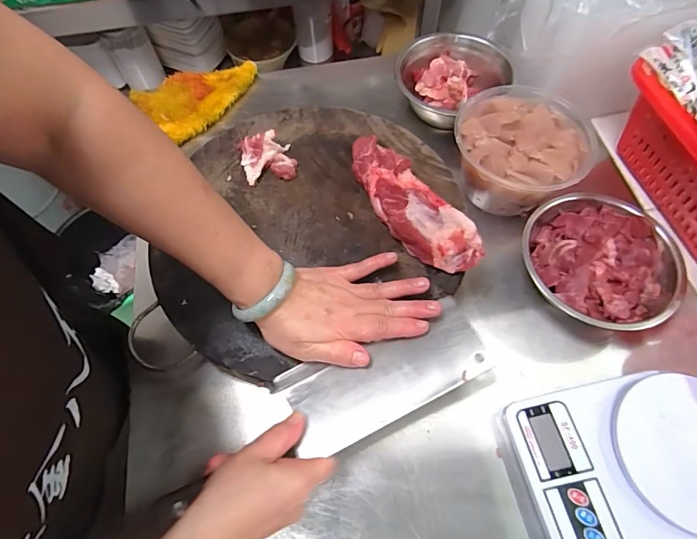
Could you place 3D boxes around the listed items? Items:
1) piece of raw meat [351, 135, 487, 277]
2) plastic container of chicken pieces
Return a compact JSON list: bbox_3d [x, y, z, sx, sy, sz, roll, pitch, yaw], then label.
[{"bbox_3d":[0.058,-0.073,0.431,0.062,0.039,0.194,-33,67,-14],"label":"piece of raw meat"},{"bbox_3d":[0.188,-0.127,0.467,0.142,0.073,0.132,21,66,12],"label":"plastic container of chicken pieces"}]

